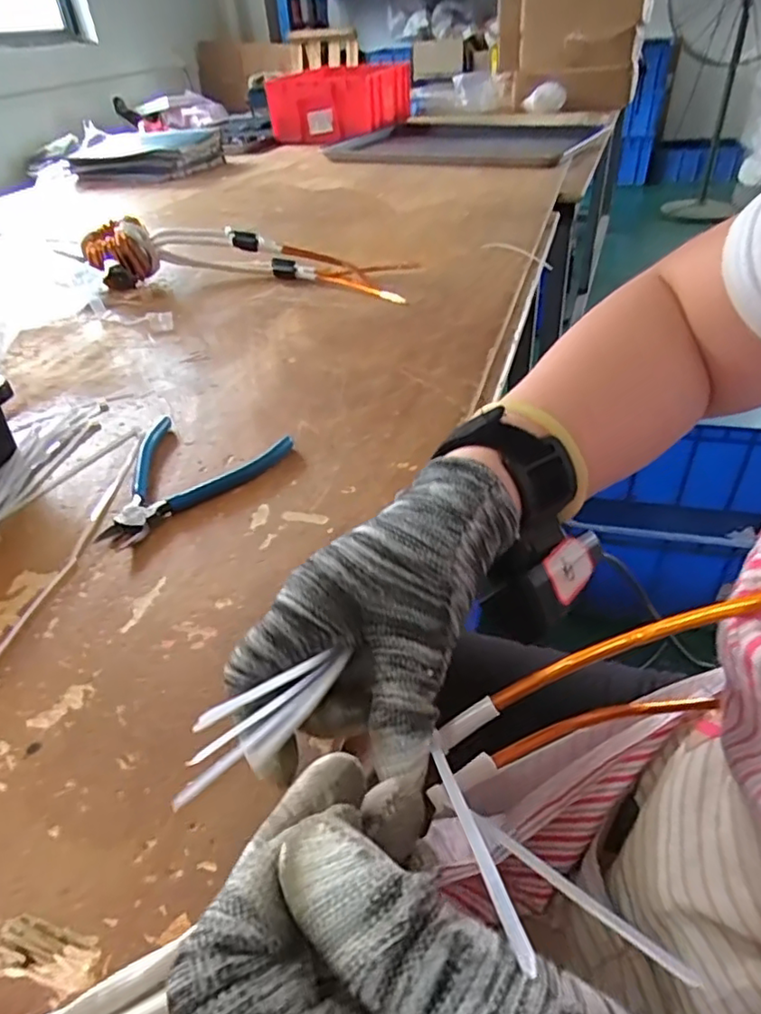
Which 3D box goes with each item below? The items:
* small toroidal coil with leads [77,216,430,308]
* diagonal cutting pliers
[{"bbox_3d":[-0.168,-0.311,0.742,0.419,0.071,0.110,8,41,16],"label":"small toroidal coil with leads"},{"bbox_3d":[-0.154,-0.027,0.442,0.112,0.012,0.145,23,46,30],"label":"diagonal cutting pliers"}]

